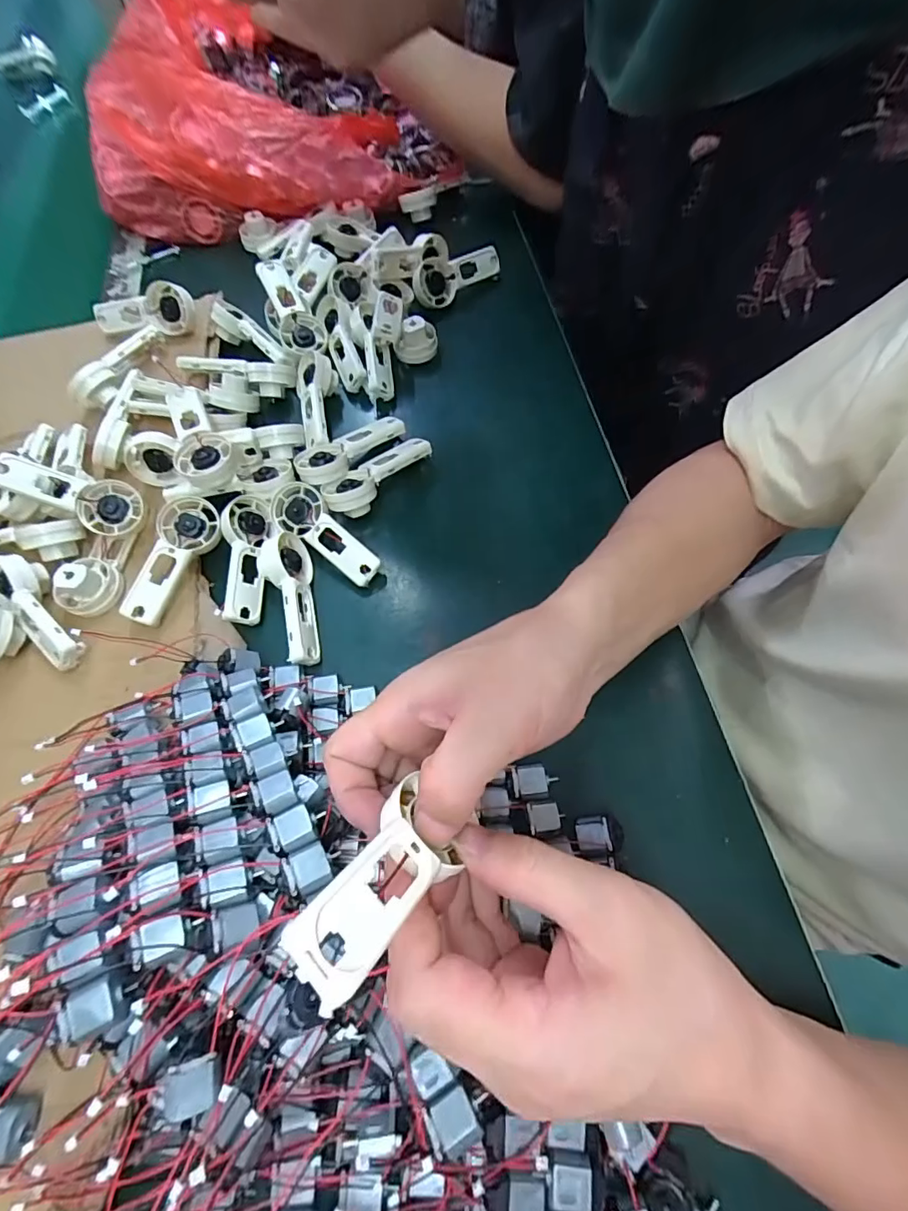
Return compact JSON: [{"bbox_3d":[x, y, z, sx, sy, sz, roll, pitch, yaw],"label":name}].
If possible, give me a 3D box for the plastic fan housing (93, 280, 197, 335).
[{"bbox_3d":[-0.268,-0.256,0.442,0.089,0.039,0.019,0,27,7],"label":"plastic fan housing"}]

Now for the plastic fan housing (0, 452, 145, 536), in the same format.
[{"bbox_3d":[-0.264,-0.077,0.347,0.091,0.017,0.033,20,65,-16],"label":"plastic fan housing"}]

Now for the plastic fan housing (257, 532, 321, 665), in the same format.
[{"bbox_3d":[-0.109,-0.006,0.343,0.031,0.028,0.092,-19,66,-6],"label":"plastic fan housing"}]

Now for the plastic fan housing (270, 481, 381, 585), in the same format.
[{"bbox_3d":[-0.093,-0.053,0.364,0.093,0.022,0.033,36,72,18],"label":"plastic fan housing"}]

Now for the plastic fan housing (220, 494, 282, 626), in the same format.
[{"bbox_3d":[-0.146,-0.035,0.356,0.035,0.012,0.096,9,64,-28],"label":"plastic fan housing"}]

